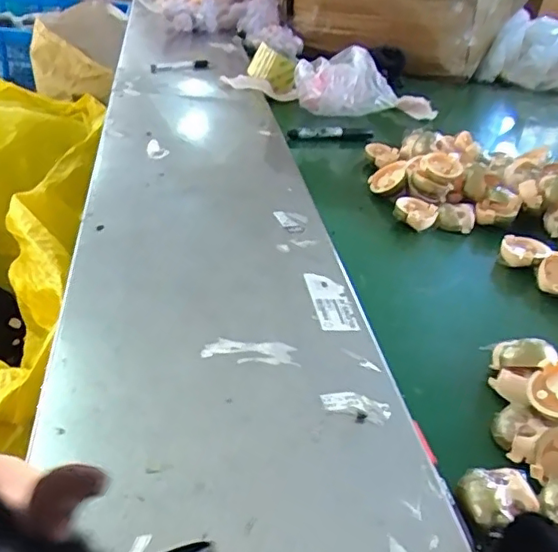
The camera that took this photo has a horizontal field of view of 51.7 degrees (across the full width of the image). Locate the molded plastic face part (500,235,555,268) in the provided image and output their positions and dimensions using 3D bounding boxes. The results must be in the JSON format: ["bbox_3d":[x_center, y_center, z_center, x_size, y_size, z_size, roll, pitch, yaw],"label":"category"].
[{"bbox_3d":[0.271,-0.026,0.634,0.050,0.019,0.043,17,35,14],"label":"molded plastic face part"}]

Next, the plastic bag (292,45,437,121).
[{"bbox_3d":[0.153,-0.328,0.993,0.269,0.088,0.099,-3,35,-17],"label":"plastic bag"}]

